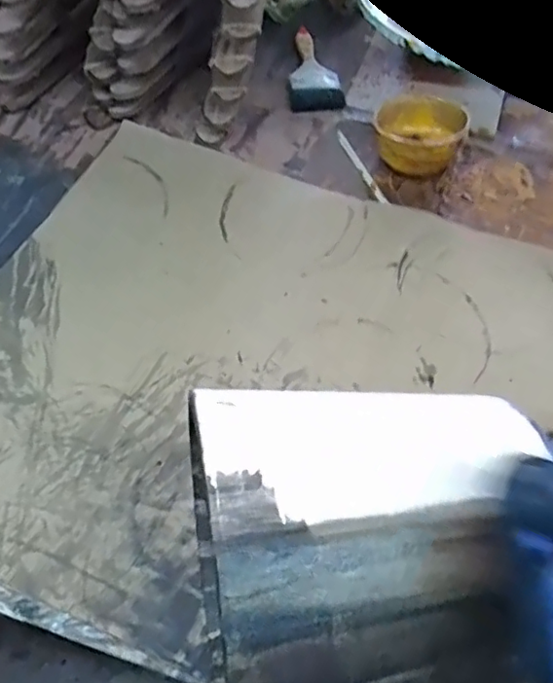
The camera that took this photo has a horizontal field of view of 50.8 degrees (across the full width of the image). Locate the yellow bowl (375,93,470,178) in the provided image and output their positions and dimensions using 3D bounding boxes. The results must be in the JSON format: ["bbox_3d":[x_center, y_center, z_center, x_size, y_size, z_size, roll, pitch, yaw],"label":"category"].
[{"bbox_3d":[0.181,-0.263,0.745,0.108,0.064,0.122,11,60,6],"label":"yellow bowl"}]

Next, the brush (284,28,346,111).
[{"bbox_3d":[0.051,-0.407,0.874,0.079,0.020,0.176,-6,60,-4],"label":"brush"}]

